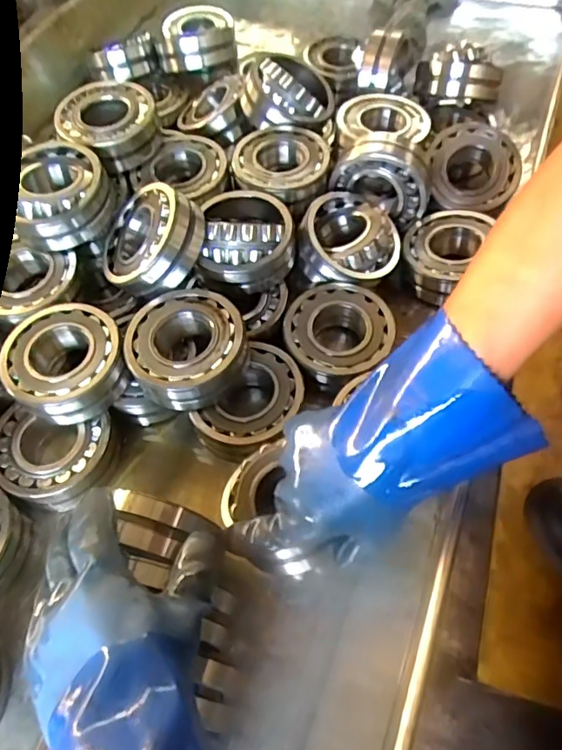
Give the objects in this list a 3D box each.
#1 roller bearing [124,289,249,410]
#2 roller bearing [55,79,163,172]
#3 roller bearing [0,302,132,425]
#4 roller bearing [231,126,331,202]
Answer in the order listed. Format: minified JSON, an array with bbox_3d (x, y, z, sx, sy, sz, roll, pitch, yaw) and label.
[{"bbox_3d":[-0.092,-0.029,0.535,0.114,0.043,0.116,-2,59,3],"label":"roller bearing"},{"bbox_3d":[-0.207,-0.303,0.651,0.113,0.046,0.117,-2,59,3],"label":"roller bearing"},{"bbox_3d":[-0.213,-0.013,0.532,0.109,0.050,0.112,-2,59,3],"label":"roller bearing"},{"bbox_3d":[-0.001,-0.257,0.650,0.112,0.028,0.123,-2,59,3],"label":"roller bearing"}]

